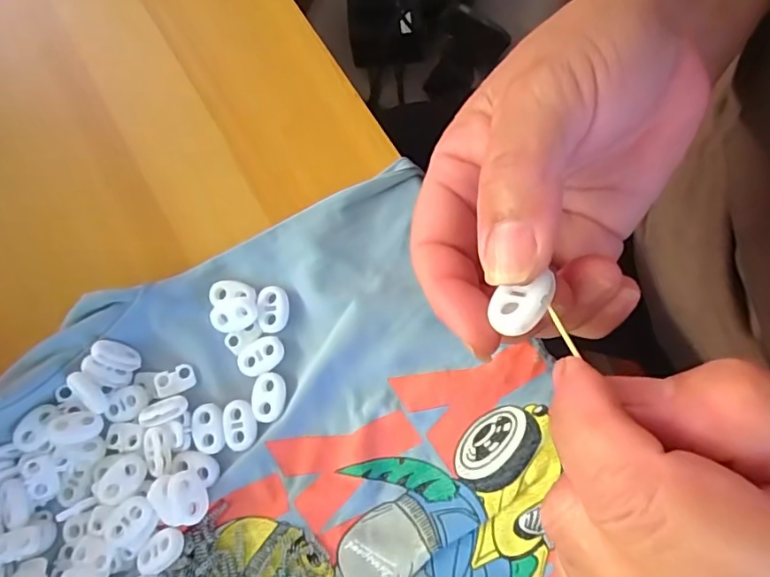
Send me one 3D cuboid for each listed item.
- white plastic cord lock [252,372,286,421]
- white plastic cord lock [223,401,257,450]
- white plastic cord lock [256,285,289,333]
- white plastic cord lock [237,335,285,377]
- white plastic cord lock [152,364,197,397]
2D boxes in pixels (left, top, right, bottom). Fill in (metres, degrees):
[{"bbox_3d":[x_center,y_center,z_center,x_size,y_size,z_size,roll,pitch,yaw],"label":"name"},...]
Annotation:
[{"bbox_3d":[-0.053,0.050,0.239,0.015,0.004,0.022,1,78,7],"label":"white plastic cord lock"},{"bbox_3d":[-0.067,0.062,0.238,0.015,0.004,0.022,-13,77,4],"label":"white plastic cord lock"},{"bbox_3d":[-0.053,0.009,0.249,0.014,0.004,0.022,-10,77,4],"label":"white plastic cord lock"},{"bbox_3d":[-0.058,0.032,0.245,0.022,0.004,0.015,-33,76,-1],"label":"white plastic cord lock"},{"bbox_3d":[-0.100,0.043,0.247,0.019,0.004,0.013,-22,76,1],"label":"white plastic cord lock"}]

